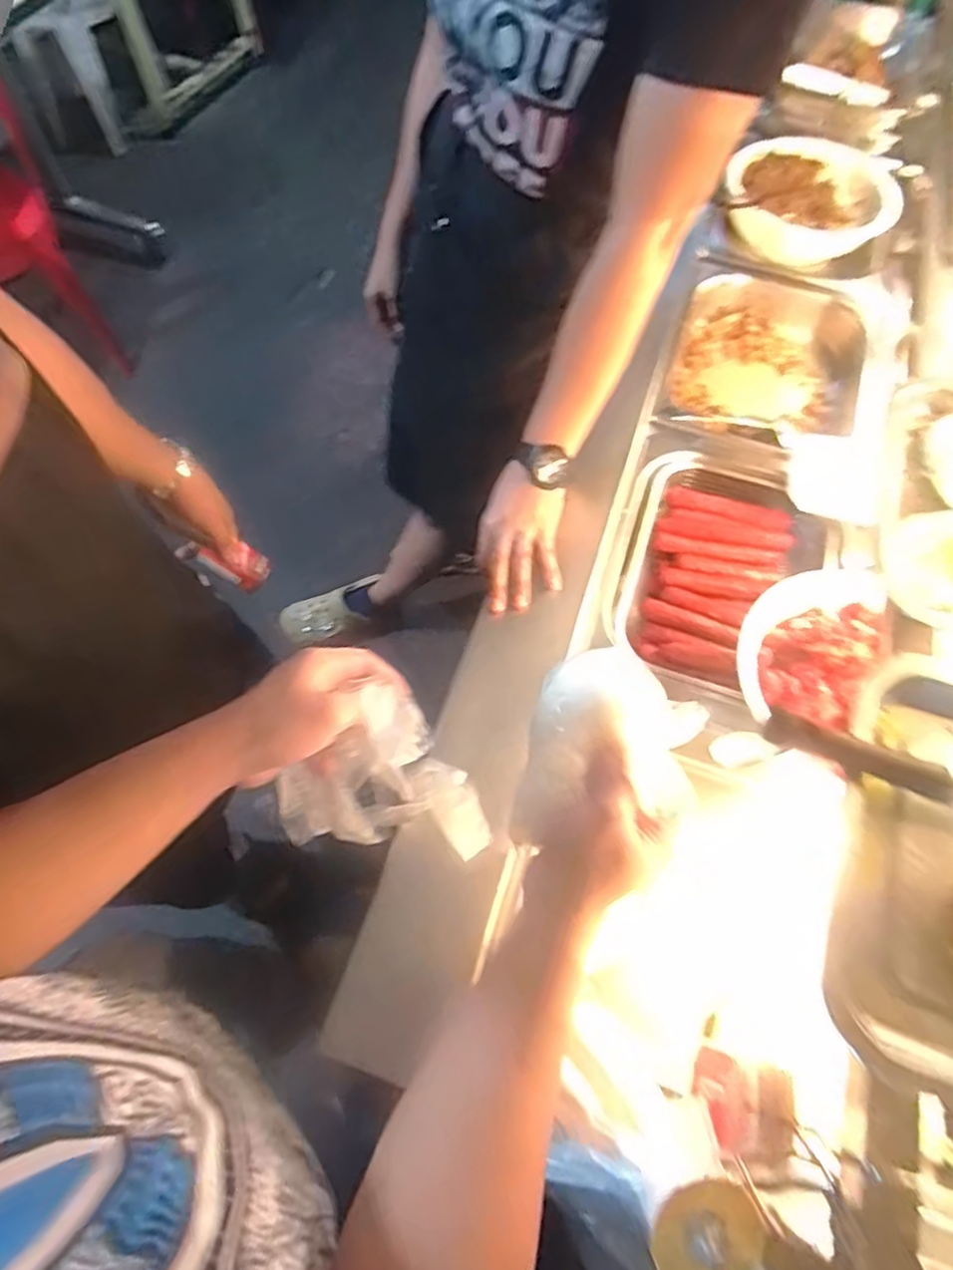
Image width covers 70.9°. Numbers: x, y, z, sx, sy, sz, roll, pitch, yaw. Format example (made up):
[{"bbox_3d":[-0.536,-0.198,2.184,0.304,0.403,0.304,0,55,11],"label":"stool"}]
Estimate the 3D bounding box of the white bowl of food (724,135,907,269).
[{"bbox_3d":[0.511,-0.671,1.025,0.244,0.065,0.245,1,64,-2],"label":"white bowl of food"}]

